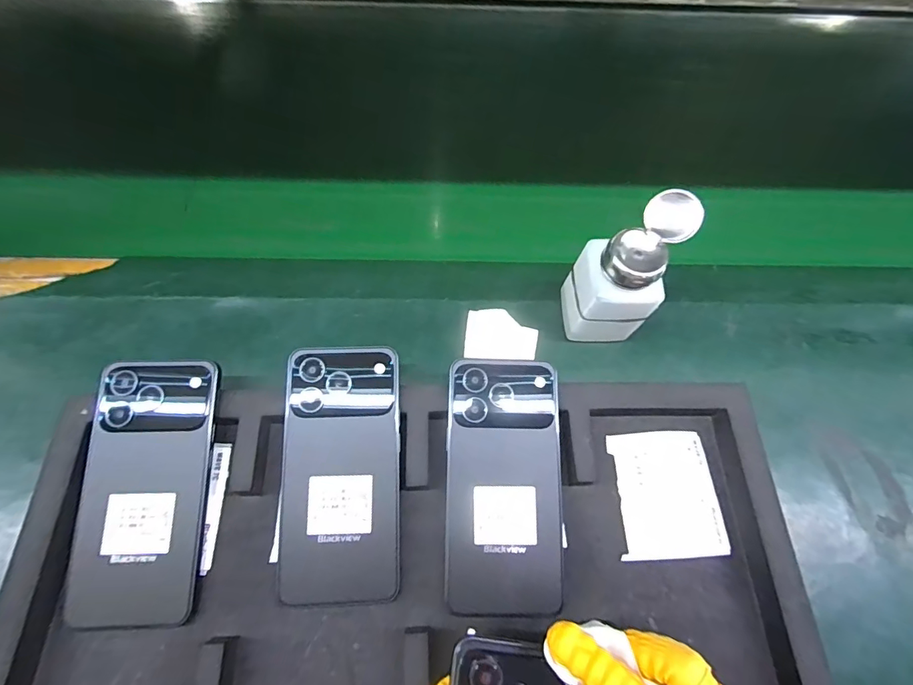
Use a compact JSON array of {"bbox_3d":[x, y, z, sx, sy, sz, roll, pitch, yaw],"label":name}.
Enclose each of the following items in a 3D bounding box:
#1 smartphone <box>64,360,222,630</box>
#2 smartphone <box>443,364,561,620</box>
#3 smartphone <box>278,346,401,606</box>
[{"bbox_3d":[-0.198,0.090,0.288,0.074,0.012,0.159,2,76,-7],"label":"smartphone"},{"bbox_3d":[0.032,0.090,0.300,0.075,0.005,0.158,1,77,-4],"label":"smartphone"},{"bbox_3d":[-0.075,0.082,0.298,0.073,0.005,0.160,-1,78,-4],"label":"smartphone"}]

